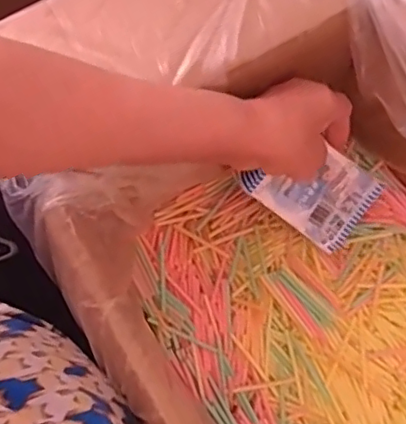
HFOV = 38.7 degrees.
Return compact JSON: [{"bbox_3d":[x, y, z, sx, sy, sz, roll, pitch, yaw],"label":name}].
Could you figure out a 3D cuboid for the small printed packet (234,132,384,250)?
[{"bbox_3d":[0.091,-0.019,0.471,0.112,0.008,0.072,33,100,-24],"label":"small printed packet"}]

